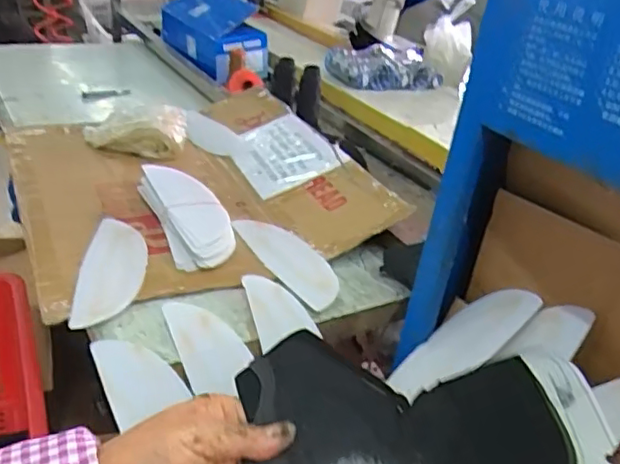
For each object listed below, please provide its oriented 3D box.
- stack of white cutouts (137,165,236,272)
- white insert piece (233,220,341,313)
[{"bbox_3d":[-0.167,-0.027,0.815,0.085,0.039,0.233,-10,35,-27],"label":"stack of white cutouts"},{"bbox_3d":[-0.025,0.034,0.784,0.077,0.010,0.212,-21,41,-30],"label":"white insert piece"}]

